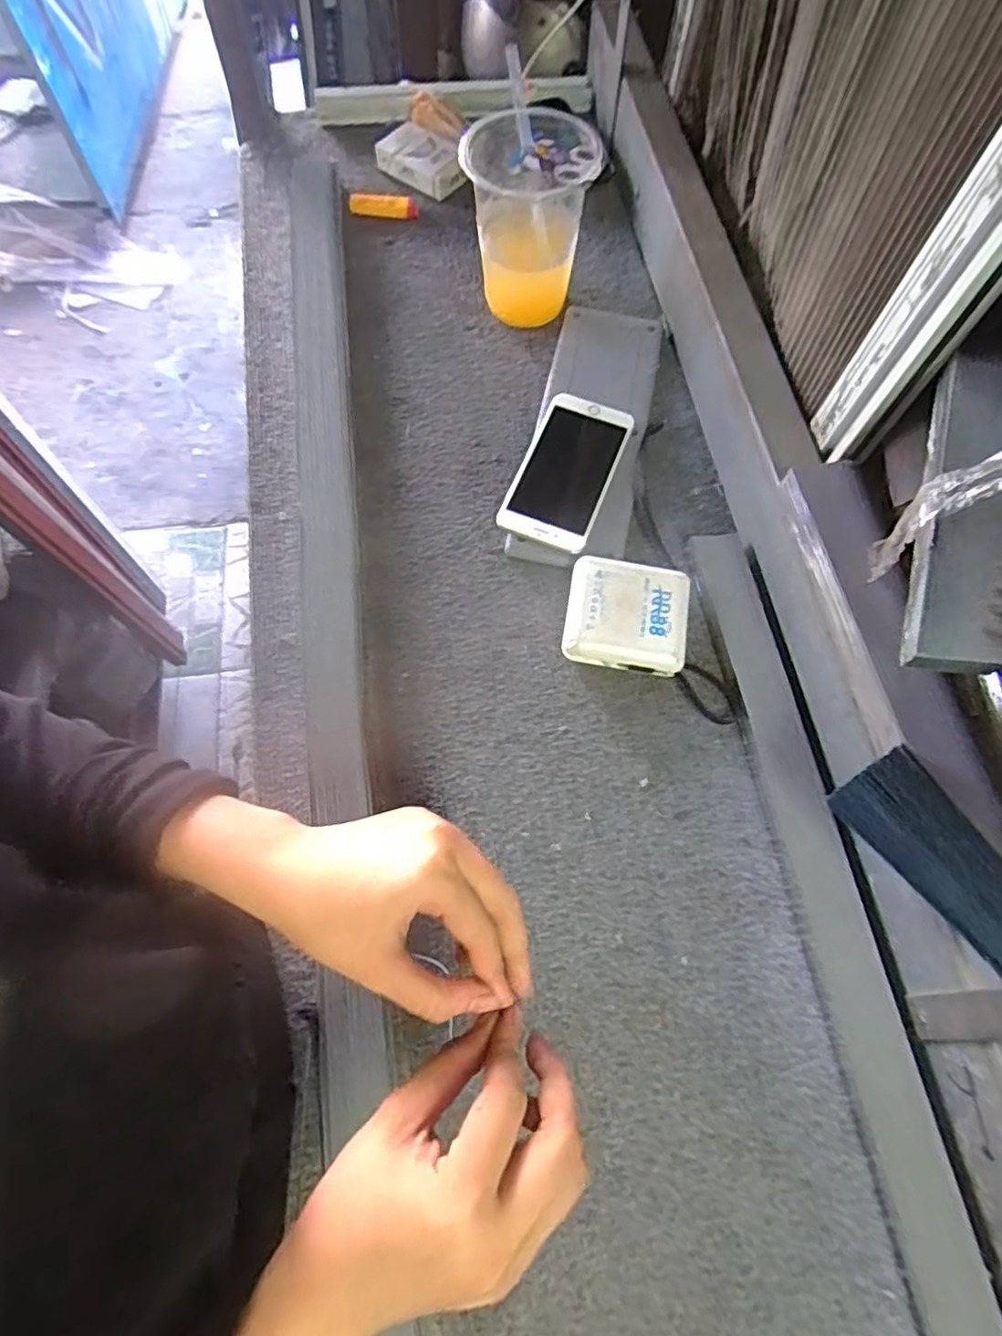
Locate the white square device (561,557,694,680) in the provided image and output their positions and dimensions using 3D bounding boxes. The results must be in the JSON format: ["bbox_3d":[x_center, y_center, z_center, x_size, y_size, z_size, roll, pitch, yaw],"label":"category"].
[{"bbox_3d":[0.098,-0.041,0.509,0.092,0.035,0.086,11,68,3],"label":"white square device"}]

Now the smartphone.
[{"bbox_3d":[0.058,-0.175,0.565,0.079,0.011,0.155,18,67,14],"label":"smartphone"}]

